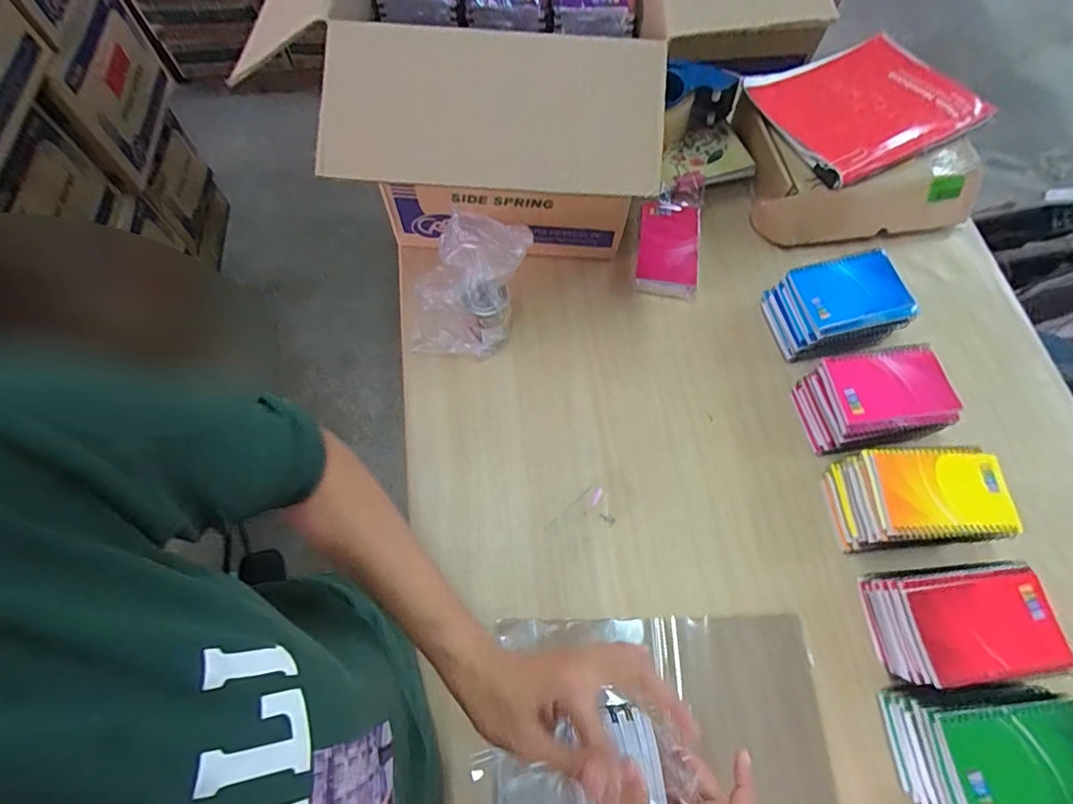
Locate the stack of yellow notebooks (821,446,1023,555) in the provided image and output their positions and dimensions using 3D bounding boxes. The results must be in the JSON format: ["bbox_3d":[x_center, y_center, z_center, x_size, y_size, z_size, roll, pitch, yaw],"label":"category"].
[{"bbox_3d":[0.416,0.107,0.574,0.152,0.074,0.101,-3,68,-3],"label":"stack of yellow notebooks"}]

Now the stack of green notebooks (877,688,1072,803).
[{"bbox_3d":[0.418,0.324,0.478,0.133,0.094,0.098,0,68,-1],"label":"stack of green notebooks"}]

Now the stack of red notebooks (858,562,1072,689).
[{"bbox_3d":[0.417,0.221,0.524,0.143,0.083,0.101,-5,68,-3],"label":"stack of red notebooks"}]

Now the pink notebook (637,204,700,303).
[{"bbox_3d":[0.183,-0.219,0.729,0.083,0.019,0.148,11,71,-4],"label":"pink notebook"}]

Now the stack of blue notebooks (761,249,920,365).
[{"bbox_3d":[0.382,-0.122,0.665,0.152,0.063,0.106,-11,69,-6],"label":"stack of blue notebooks"}]

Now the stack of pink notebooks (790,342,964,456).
[{"bbox_3d":[0.400,-0.003,0.620,0.150,0.069,0.106,-11,69,-6],"label":"stack of pink notebooks"}]

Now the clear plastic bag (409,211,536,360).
[{"bbox_3d":[-0.081,-0.125,0.605,0.137,0.172,0.089,9,68,3],"label":"clear plastic bag"}]

